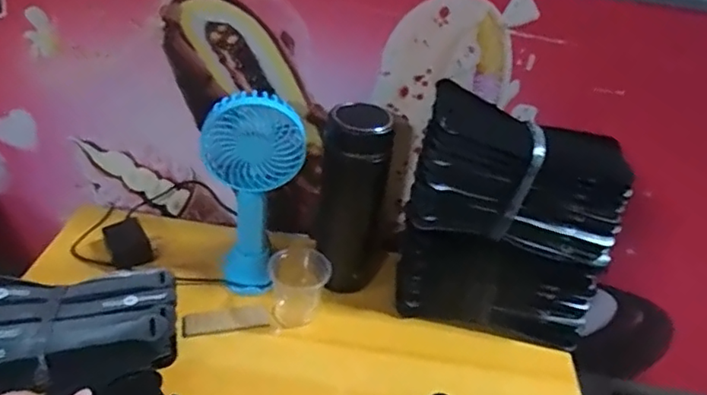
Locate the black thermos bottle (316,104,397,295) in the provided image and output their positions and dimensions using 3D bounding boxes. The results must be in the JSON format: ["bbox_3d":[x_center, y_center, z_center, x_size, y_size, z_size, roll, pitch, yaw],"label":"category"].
[{"bbox_3d":[-0.001,0.008,0.629,0.077,0.206,0.059,5,35,-4],"label":"black thermos bottle"}]

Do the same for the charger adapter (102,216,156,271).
[{"bbox_3d":[-0.256,0.050,0.658,0.040,0.017,0.064,-18,43,-32],"label":"charger adapter"}]

